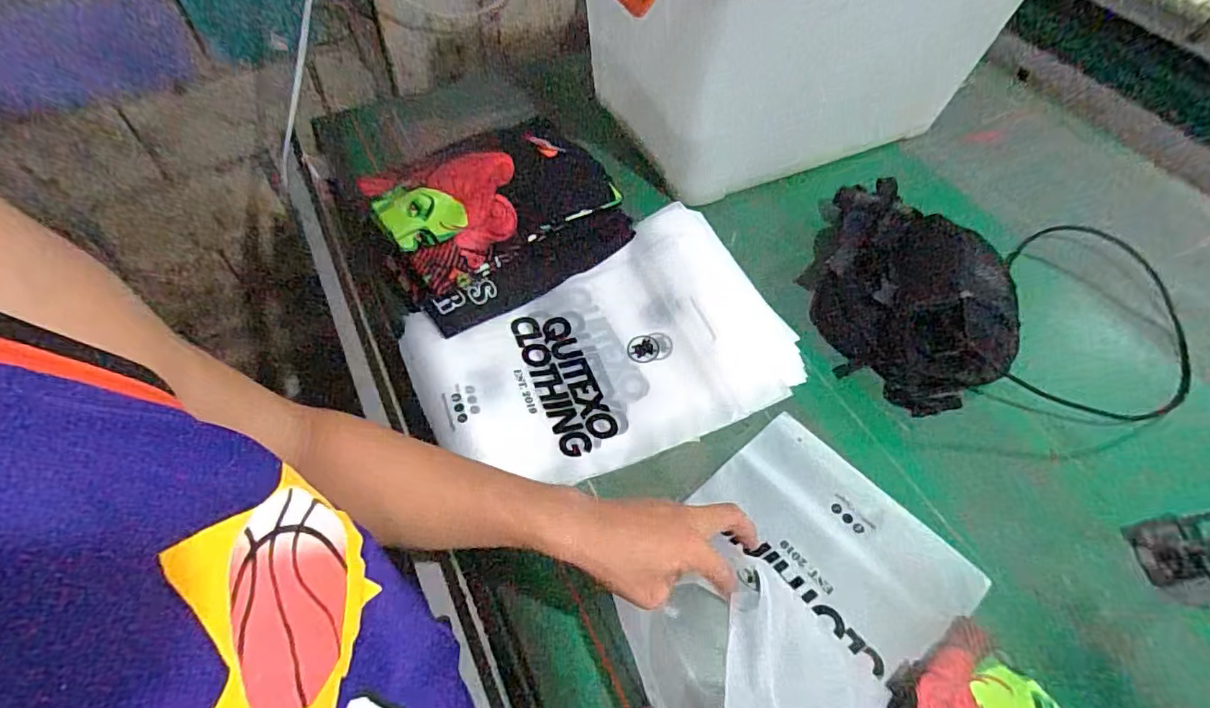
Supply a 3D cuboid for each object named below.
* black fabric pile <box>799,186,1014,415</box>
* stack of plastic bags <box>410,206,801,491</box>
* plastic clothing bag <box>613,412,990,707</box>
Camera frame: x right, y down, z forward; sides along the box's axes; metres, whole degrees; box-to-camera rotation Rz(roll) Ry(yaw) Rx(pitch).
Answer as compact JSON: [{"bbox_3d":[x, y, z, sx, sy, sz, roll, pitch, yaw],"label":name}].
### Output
[{"bbox_3d":[0.381,-0.090,0.731,0.224,0.081,0.340,-5,54,-7],"label":"black fabric pile"},{"bbox_3d":[-0.008,-0.005,0.643,0.397,0.078,0.299,-21,57,-18],"label":"stack of plastic bags"},{"bbox_3d":[0.172,0.194,0.494,0.323,0.116,0.236,-34,62,-25],"label":"plastic clothing bag"}]

